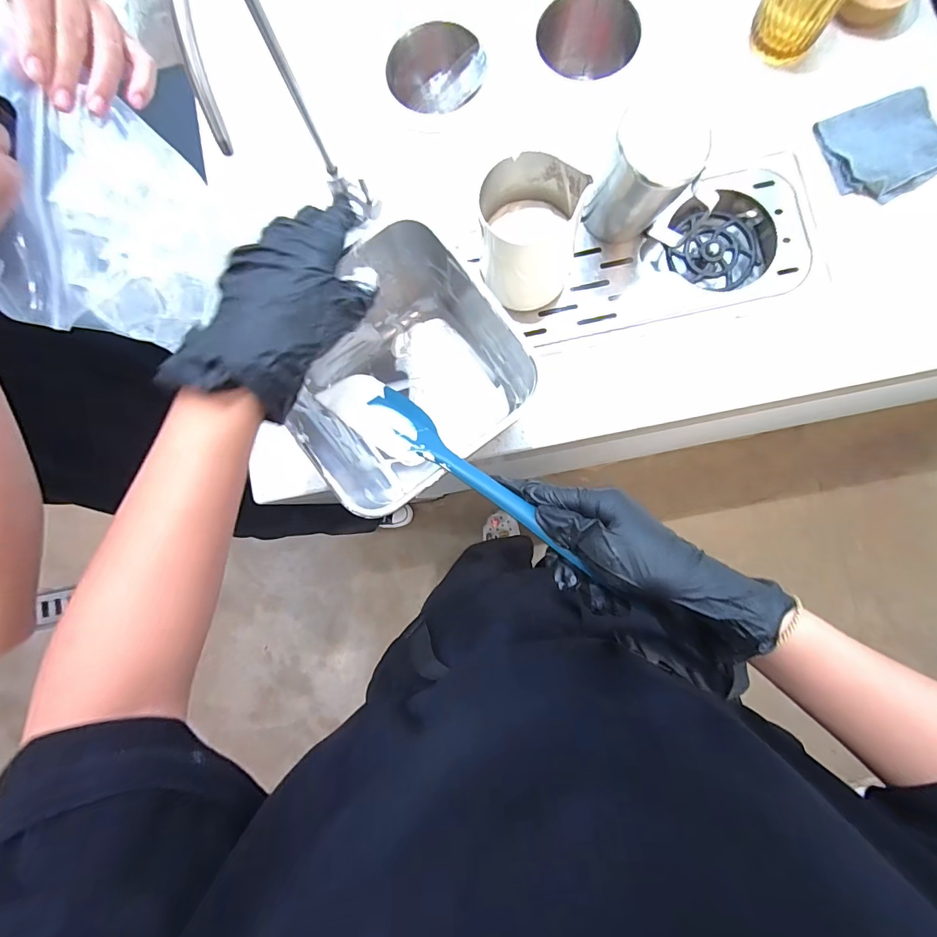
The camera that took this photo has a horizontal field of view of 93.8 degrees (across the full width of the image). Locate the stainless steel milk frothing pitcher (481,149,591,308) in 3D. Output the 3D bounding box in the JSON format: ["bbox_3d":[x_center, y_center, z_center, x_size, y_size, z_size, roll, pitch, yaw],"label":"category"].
[{"bbox_3d":[0.056,-0.211,0.408,0.085,0.108,0.085,0,85,4],"label":"stainless steel milk frothing pitcher"}]

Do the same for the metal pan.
[{"bbox_3d":[-0.047,-0.078,0.383,0.195,0.143,0.174,-38,84,1],"label":"metal pan"}]

